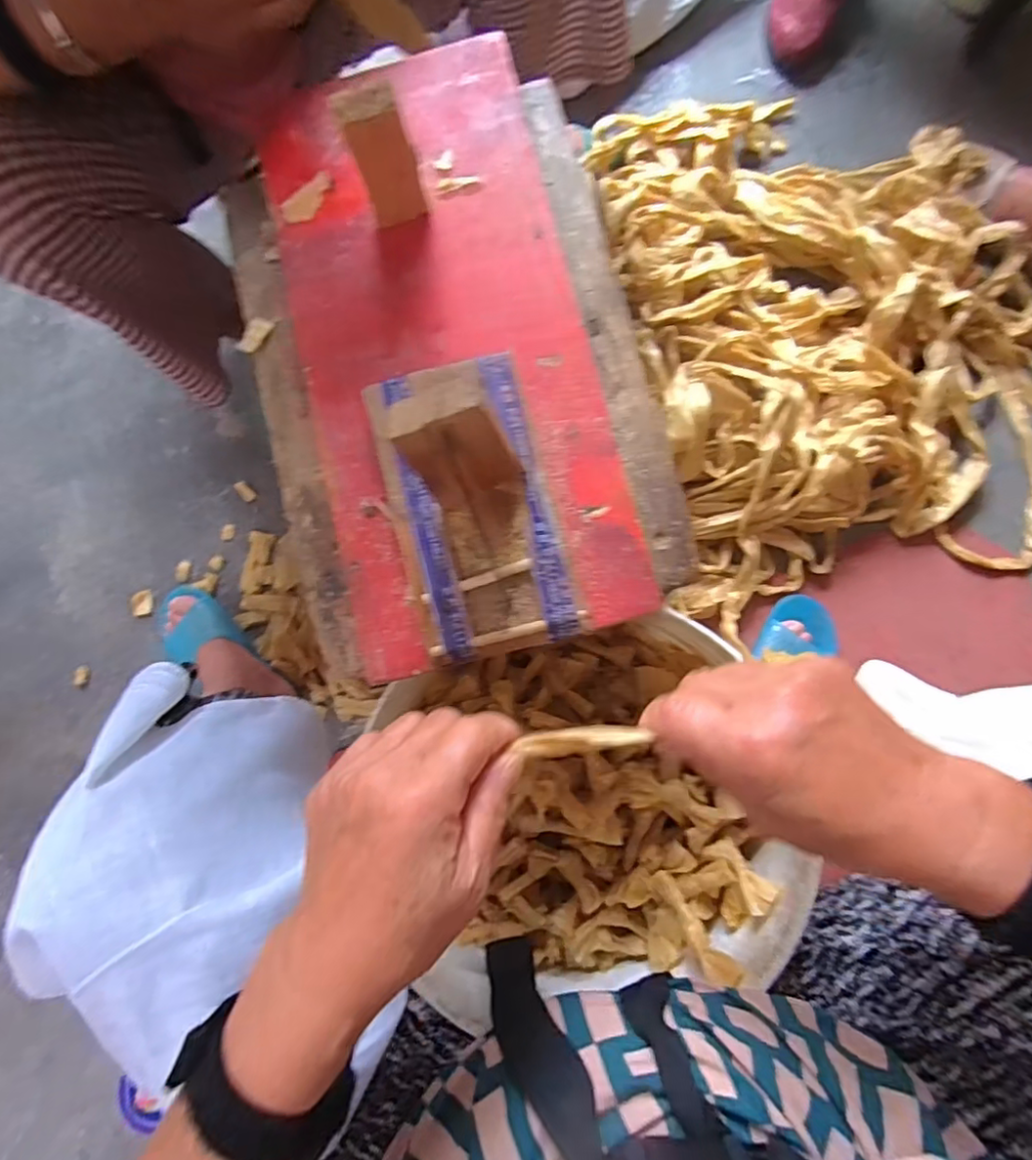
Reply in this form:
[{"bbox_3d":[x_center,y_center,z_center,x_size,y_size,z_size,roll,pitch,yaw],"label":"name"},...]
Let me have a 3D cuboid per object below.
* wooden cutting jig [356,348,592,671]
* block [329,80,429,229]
[{"bbox_3d":[-0.026,-0.042,0.291,0.083,0.079,0.157,-17,81,2],"label":"wooden cutting jig"},{"bbox_3d":[-0.071,-0.229,0.330,0.032,0.071,0.023,-19,81,2],"label":"block"}]

